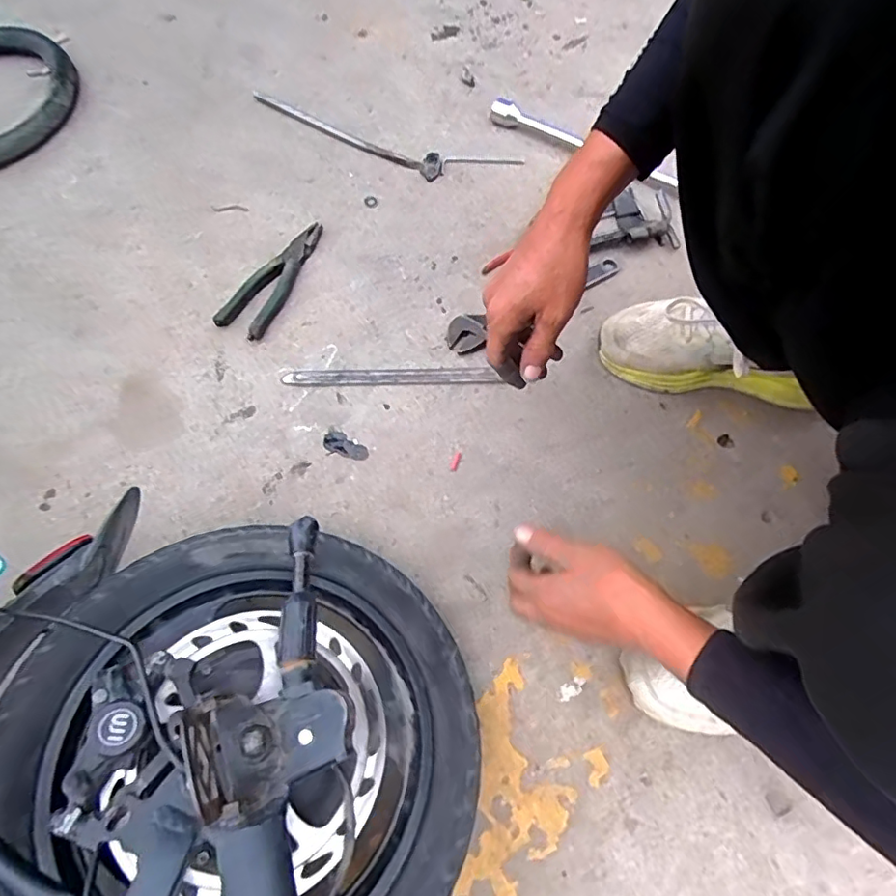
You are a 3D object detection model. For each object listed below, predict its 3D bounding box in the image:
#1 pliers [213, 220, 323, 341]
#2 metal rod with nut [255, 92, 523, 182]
[{"bbox_3d":[-0.216,-0.220,0.689,0.058,0.020,0.193,23,69,9],"label":"pliers"},{"bbox_3d":[-0.100,-0.451,0.799,0.420,0.023,0.073,16,68,6],"label":"metal rod with nut"}]

